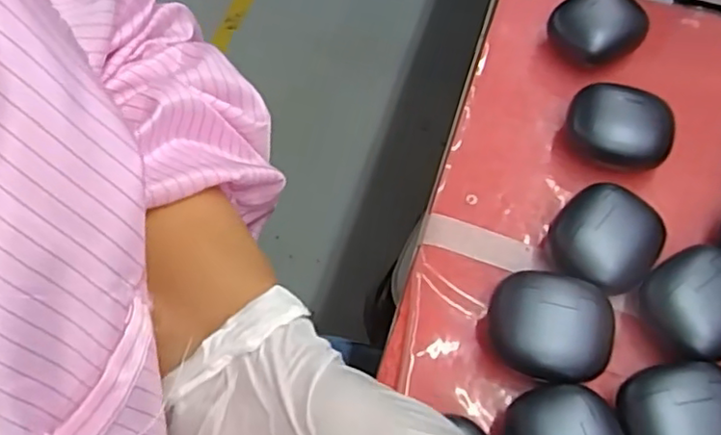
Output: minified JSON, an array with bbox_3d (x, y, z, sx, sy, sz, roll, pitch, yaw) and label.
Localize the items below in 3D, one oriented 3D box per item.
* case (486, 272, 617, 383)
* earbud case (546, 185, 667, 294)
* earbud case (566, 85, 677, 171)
[{"bbox_3d":[0.089,0.053,0.304,0.056,0.033,0.047,14,62,7],"label":"case"},{"bbox_3d":[0.123,0.013,0.327,0.050,0.029,0.052,35,66,17],"label":"earbud case"},{"bbox_3d":[0.145,-0.049,0.362,0.056,0.025,0.042,30,65,15],"label":"earbud case"}]

